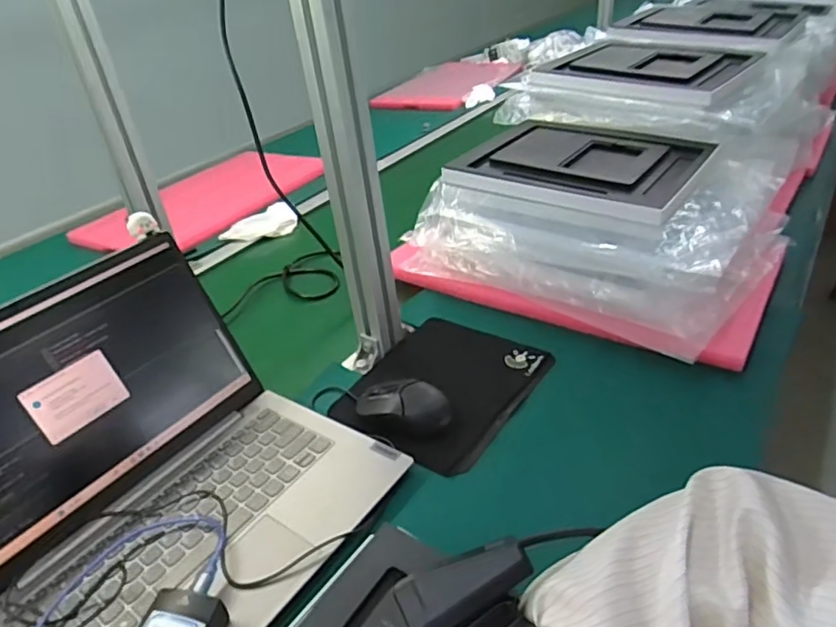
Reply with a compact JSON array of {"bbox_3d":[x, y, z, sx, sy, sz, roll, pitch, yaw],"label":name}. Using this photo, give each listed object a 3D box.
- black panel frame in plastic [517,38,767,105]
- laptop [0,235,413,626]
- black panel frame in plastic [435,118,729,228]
[{"bbox_3d":[0.382,-0.416,0.995,0.255,0.032,0.329,-30,39,-31],"label":"black panel frame in plastic"},{"bbox_3d":[-0.229,0.114,0.494,0.304,0.180,0.325,18,40,33],"label":"laptop"},{"bbox_3d":[0.225,-0.207,0.822,0.313,0.037,0.248,18,40,34],"label":"black panel frame in plastic"}]

